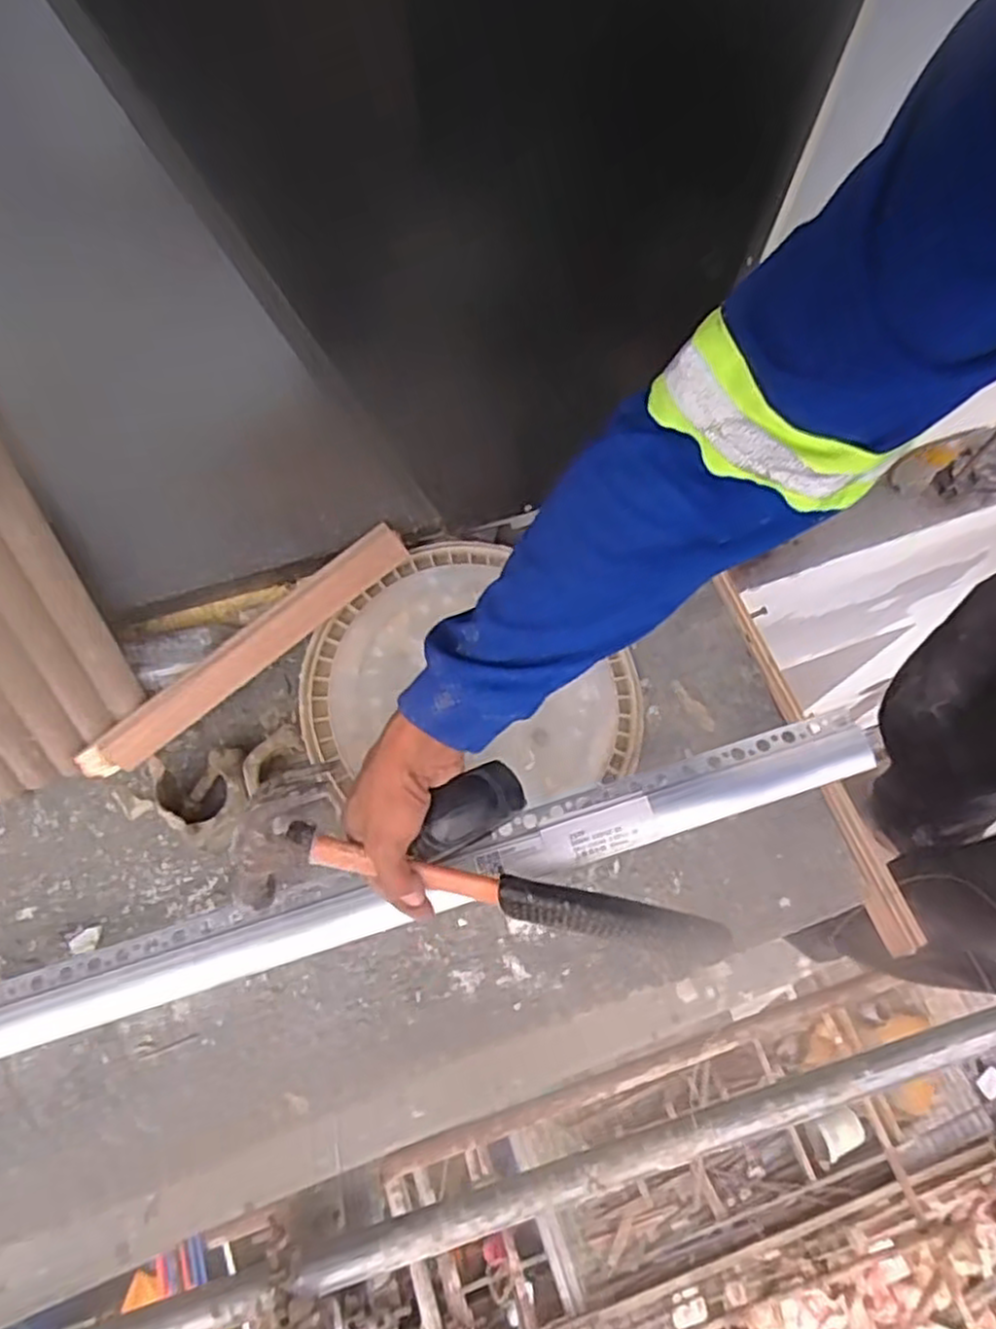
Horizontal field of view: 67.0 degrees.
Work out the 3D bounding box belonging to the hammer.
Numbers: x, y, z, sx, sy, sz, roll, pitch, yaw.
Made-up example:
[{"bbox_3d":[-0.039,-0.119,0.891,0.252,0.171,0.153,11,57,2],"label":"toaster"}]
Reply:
[{"bbox_3d":[-0.005,0.146,0.485,0.320,0.092,0.074,17,67,-8],"label":"hammer"}]

